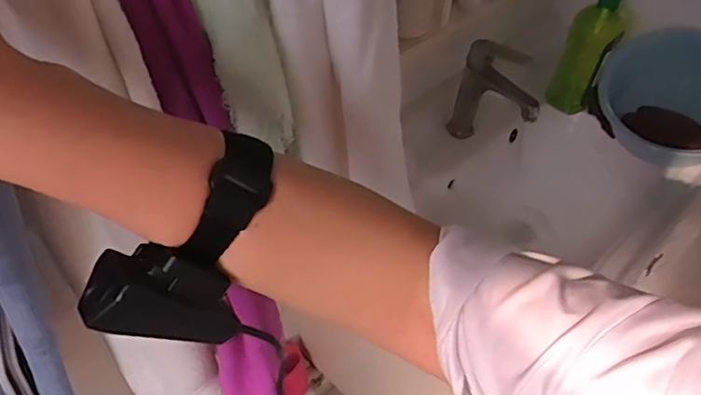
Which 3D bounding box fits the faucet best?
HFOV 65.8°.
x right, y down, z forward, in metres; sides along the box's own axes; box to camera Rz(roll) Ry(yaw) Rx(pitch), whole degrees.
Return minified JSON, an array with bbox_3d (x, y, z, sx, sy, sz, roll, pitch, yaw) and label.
[{"bbox_3d":[0.265,-0.171,0.970,0.160,0.201,0.062,31,54,25],"label":"faucet"}]

